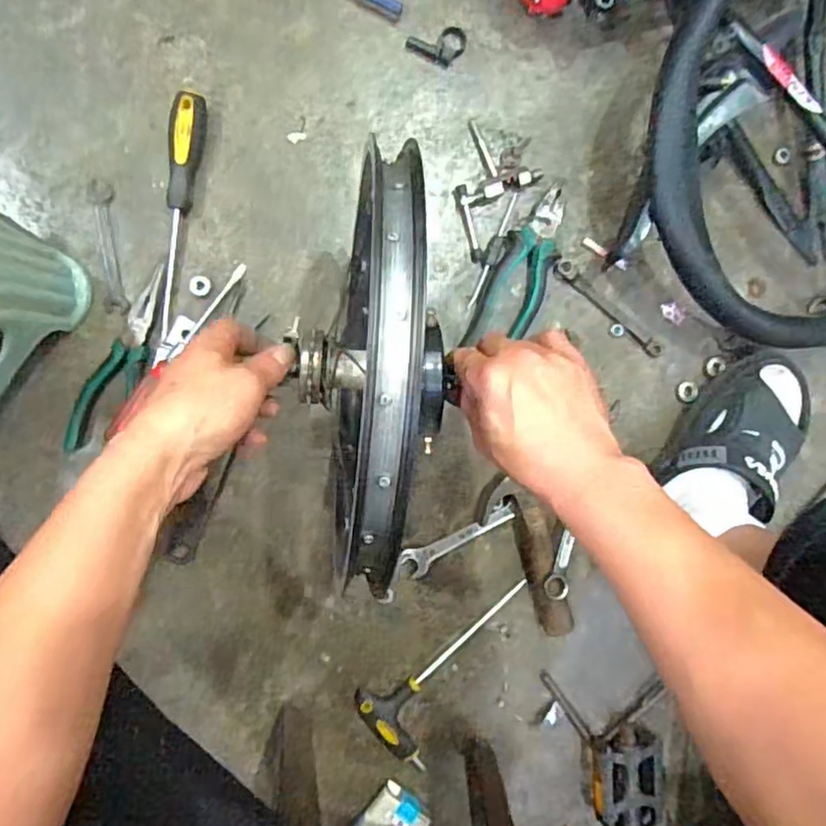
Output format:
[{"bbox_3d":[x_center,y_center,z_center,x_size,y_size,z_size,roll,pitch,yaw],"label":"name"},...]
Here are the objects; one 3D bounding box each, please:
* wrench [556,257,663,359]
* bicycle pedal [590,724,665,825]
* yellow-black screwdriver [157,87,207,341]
[{"bbox_3d":[0.199,-0.105,0.649,0.143,0.005,0.021,41,86,-7],"label":"wrench"},{"bbox_3d":[0.221,0.383,0.669,0.074,0.032,0.105,-3,92,-8],"label":"bicycle pedal"},{"bbox_3d":[-0.213,-0.176,0.577,0.025,0.028,0.218,7,91,-8],"label":"yellow-black screwdriver"}]

